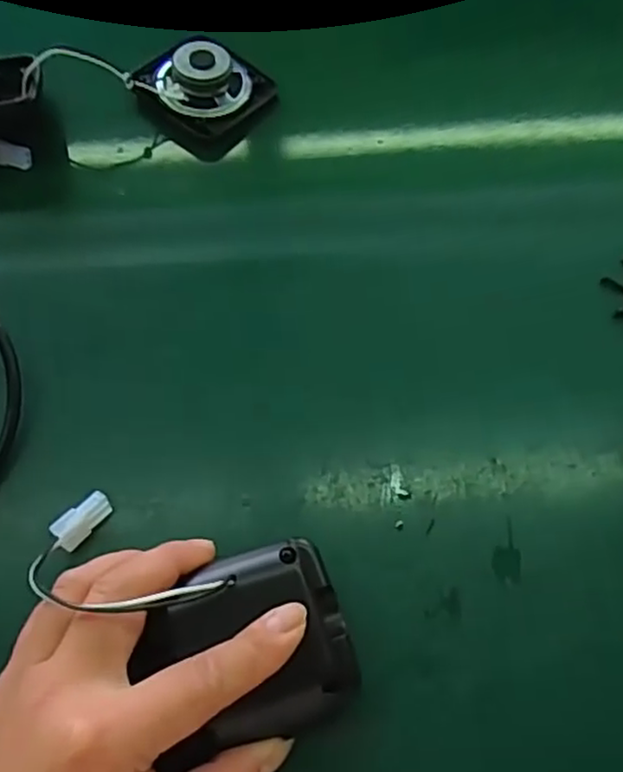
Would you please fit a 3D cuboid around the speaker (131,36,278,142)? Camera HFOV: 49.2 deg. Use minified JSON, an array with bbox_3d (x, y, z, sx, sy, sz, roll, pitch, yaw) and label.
[{"bbox_3d":[-0.061,-0.178,0.399,0.056,0.037,0.065,41,72,15],"label":"speaker"}]

